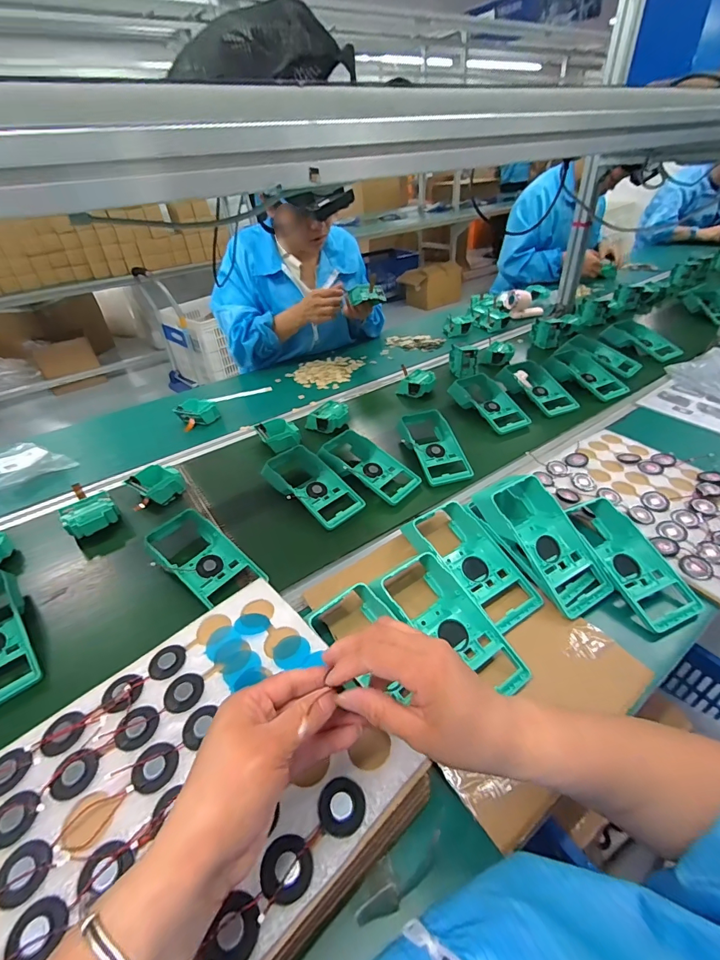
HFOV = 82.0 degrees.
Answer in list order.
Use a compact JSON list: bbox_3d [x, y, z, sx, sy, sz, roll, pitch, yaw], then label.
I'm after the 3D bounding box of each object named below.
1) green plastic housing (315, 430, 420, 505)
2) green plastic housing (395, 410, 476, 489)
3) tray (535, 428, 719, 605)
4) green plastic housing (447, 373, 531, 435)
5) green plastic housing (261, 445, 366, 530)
[{"bbox_3d":[0.008,-0.025,0.723,0.190,0.046,0.096,28,49,33],"label":"green plastic housing"},{"bbox_3d":[0.133,-0.063,0.766,0.095,0.044,0.189,-13,40,-10],"label":"green plastic housing"},{"bbox_3d":[0.457,0.028,0.626,0.248,0.019,0.316,-26,44,-24],"label":"tray"},{"bbox_3d":[0.276,-0.166,0.883,0.098,0.052,0.188,-18,41,-16],"label":"green plastic housing"},{"bbox_3d":[-0.078,0.007,0.686,0.179,0.045,0.090,29,50,34],"label":"green plastic housing"}]

